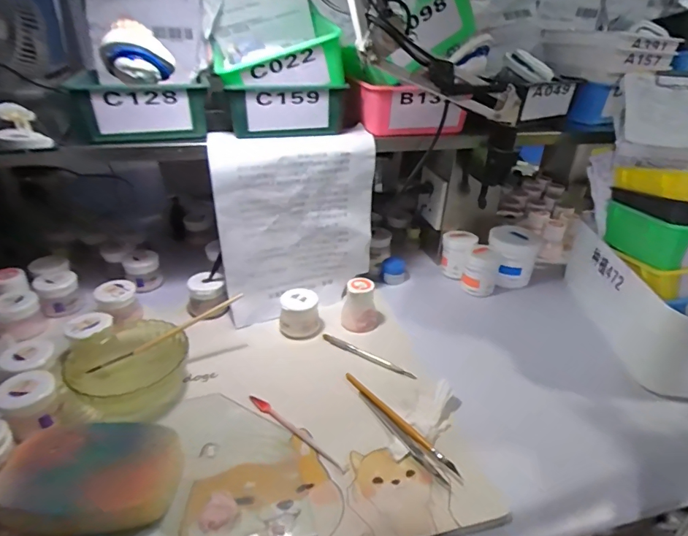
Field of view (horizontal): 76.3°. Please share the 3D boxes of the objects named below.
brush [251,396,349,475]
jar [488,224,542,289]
[{"bbox_3d":[-0.051,0.169,0.455,0.140,0.007,0.009,24,37,32],"label":"brush"},{"bbox_3d":[0.270,-0.022,0.715,0.071,0.082,0.069,2,31,-1],"label":"jar"}]

